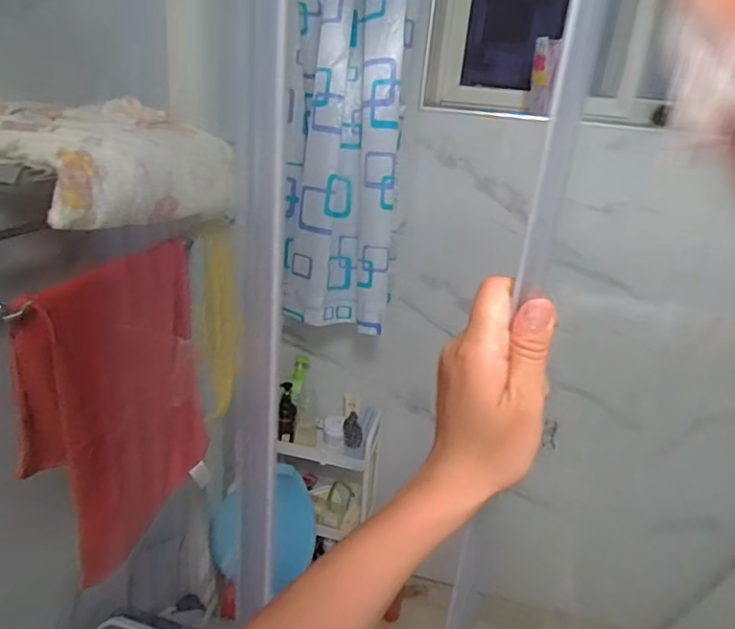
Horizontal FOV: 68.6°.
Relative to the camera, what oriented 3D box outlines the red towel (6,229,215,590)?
[{"bbox_3d":[-0.359,0.147,0.815,0.090,0.447,0.350,8,22,5],"label":"red towel"}]

